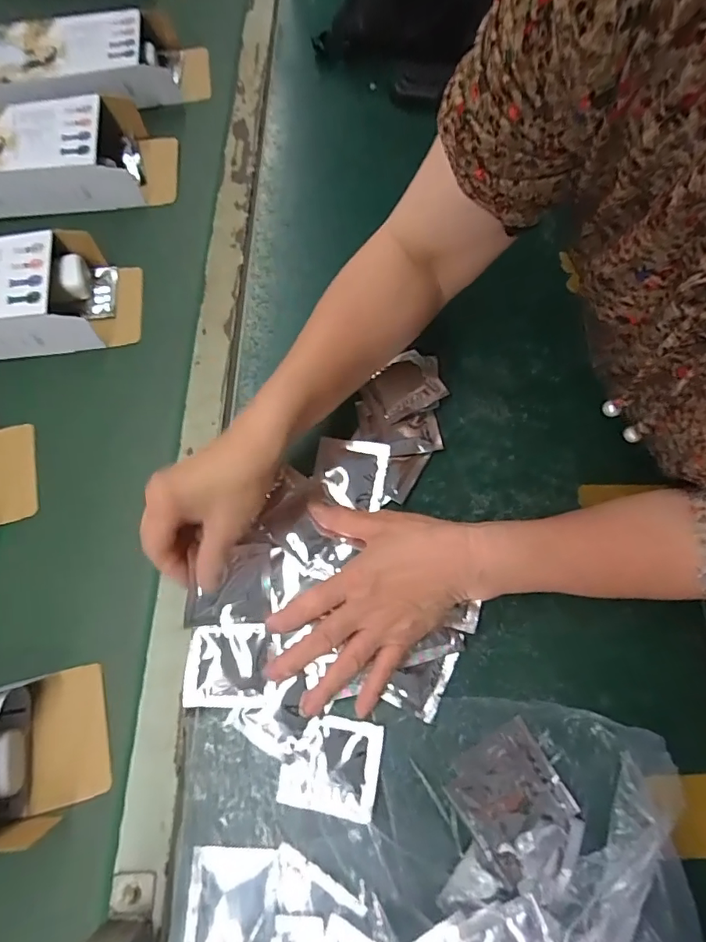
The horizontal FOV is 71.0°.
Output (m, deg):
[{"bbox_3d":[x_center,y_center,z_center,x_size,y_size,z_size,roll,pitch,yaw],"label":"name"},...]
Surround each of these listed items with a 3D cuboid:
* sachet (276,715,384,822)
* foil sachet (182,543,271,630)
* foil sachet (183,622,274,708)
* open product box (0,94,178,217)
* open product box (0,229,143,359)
[{"bbox_3d":[-0.017,0.220,0.372,0.070,0.012,0.062,9,72,5],"label":"sachet"},{"bbox_3d":[-0.100,0.091,0.400,0.066,0.007,0.062,3,83,-26],"label":"foil sachet"},{"bbox_3d":[-0.100,0.155,0.397,0.066,0.007,0.061,-2,71,1],"label":"foil sachet"},{"bbox_3d":[-0.345,-0.361,0.569,0.260,0.066,0.117,-8,71,0],"label":"open product box"},{"bbox_3d":[-0.355,-0.174,0.500,0.257,0.061,0.112,-8,71,0],"label":"open product box"}]

